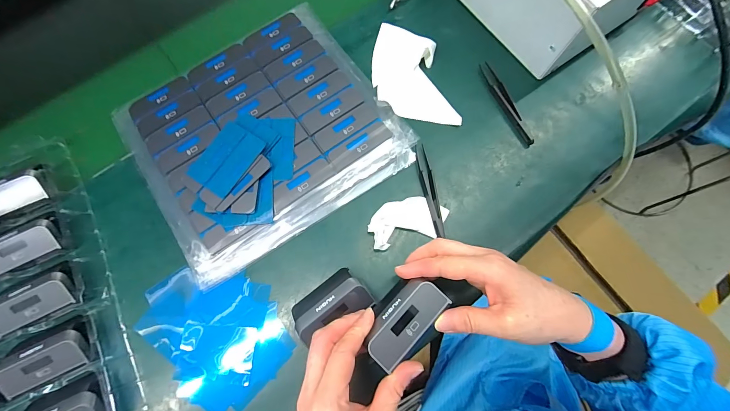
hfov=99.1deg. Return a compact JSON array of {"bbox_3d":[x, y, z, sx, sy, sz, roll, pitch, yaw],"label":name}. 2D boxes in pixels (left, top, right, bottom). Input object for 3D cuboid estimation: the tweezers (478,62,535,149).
[{"bbox_3d":[0.160,-0.117,0.353,0.015,0.007,0.110,-22,75,-4],"label":"tweezers"}]

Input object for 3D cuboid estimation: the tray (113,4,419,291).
[{"bbox_3d":[-0.114,-0.084,0.337,0.260,0.026,0.228,-33,76,-7],"label":"tray"}]

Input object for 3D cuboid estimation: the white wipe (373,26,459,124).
[{"bbox_3d":[0.051,-0.155,0.372,0.079,0.017,0.144,-14,74,-2],"label":"white wipe"}]

